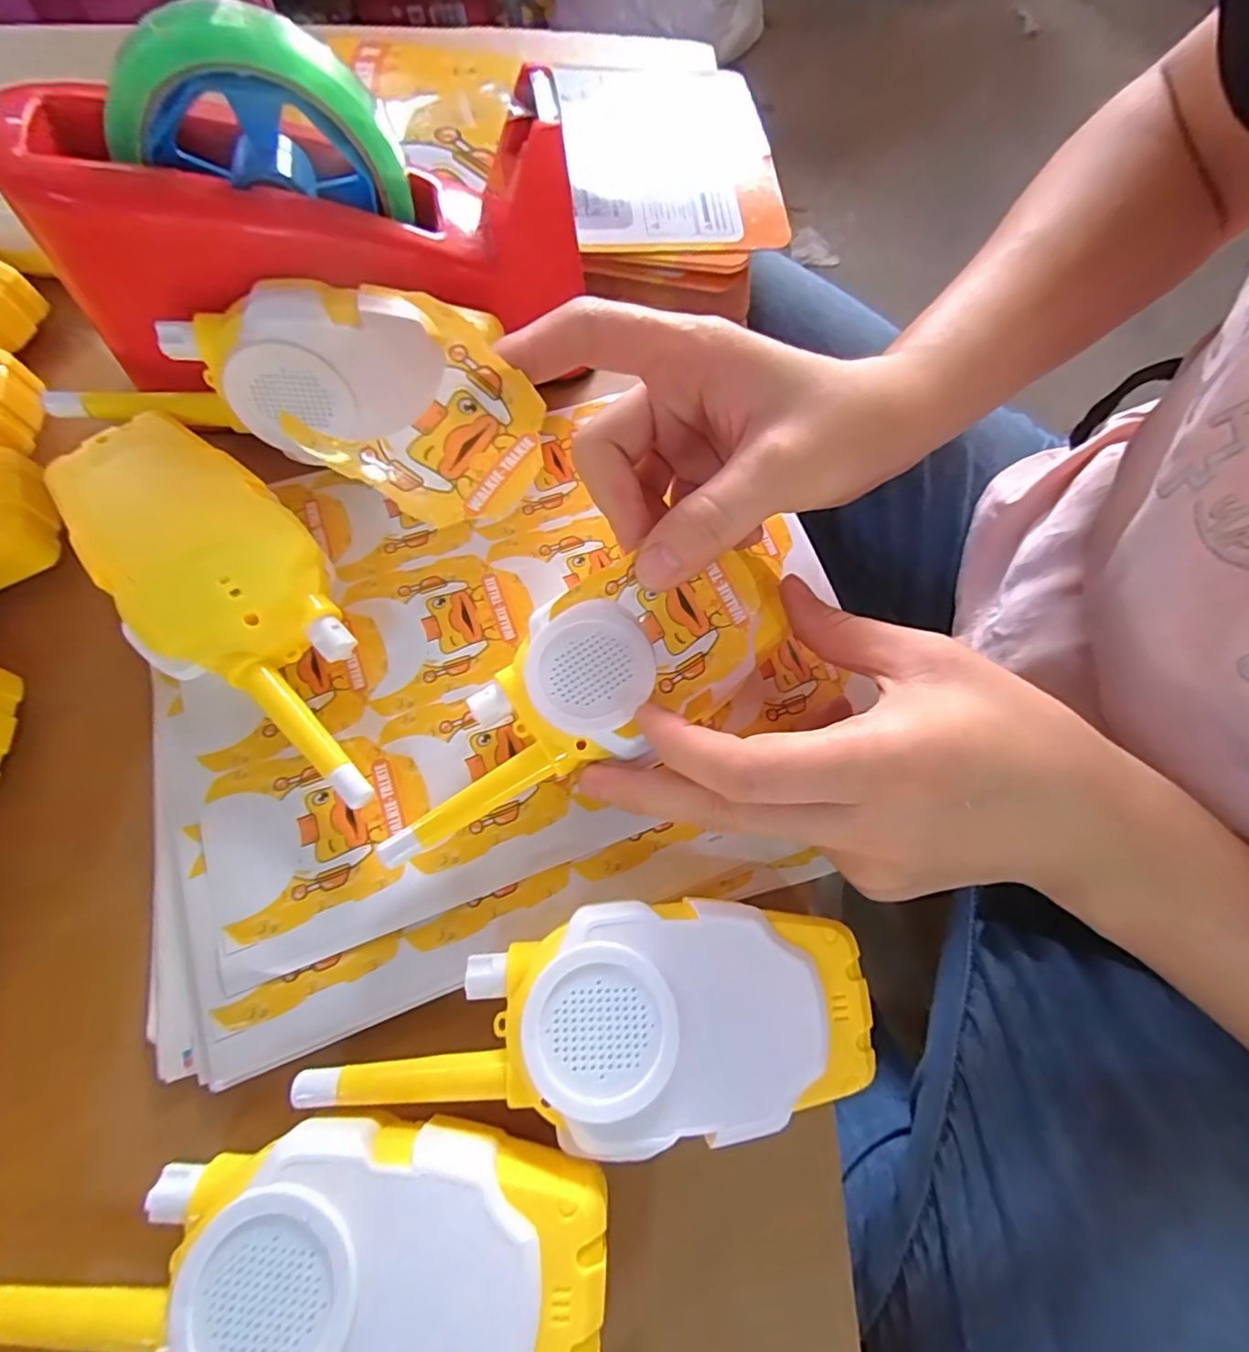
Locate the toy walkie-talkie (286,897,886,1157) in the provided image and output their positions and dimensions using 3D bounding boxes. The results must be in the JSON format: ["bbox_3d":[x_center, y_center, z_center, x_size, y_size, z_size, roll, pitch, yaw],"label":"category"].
[{"bbox_3d":[-0.007,0.104,0.185,0.160,0.027,0.061,-2,71,-1],"label":"toy walkie-talkie"}]

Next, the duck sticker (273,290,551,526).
[{"bbox_3d":[-0.055,-0.074,0.175,0.053,0.071,0.004,-42,51,18],"label":"duck sticker"}]

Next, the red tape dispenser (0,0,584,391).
[{"bbox_3d":[-0.115,-0.182,0.229,0.188,0.088,0.072,-9,71,-4],"label":"red tape dispenser"}]

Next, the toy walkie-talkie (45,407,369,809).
[{"bbox_3d":[-0.139,-0.027,0.221,0.162,0.041,0.065,43,76,13],"label":"toy walkie-talkie"}]

